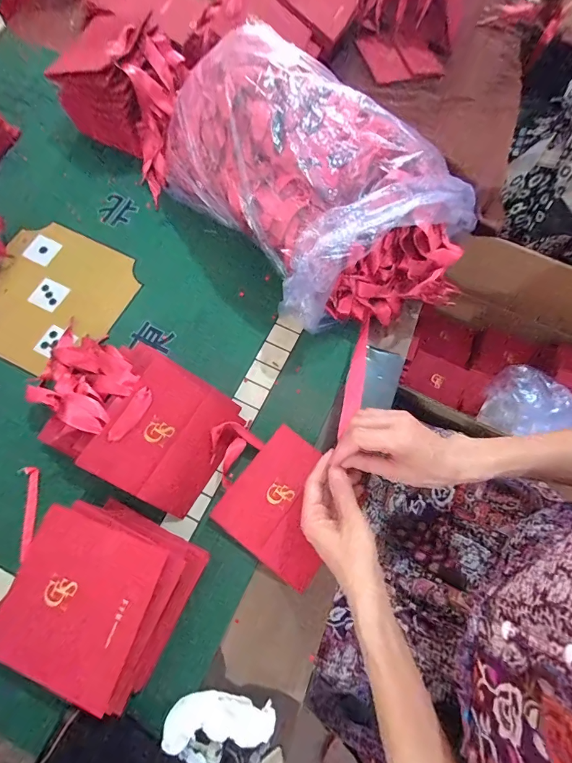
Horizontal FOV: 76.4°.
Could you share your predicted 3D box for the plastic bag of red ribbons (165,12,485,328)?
[{"bbox_3d":[0.038,-0.267,0.474,0.262,0.153,0.420,-35,75,-13],"label":"plastic bag of red ribbons"}]

